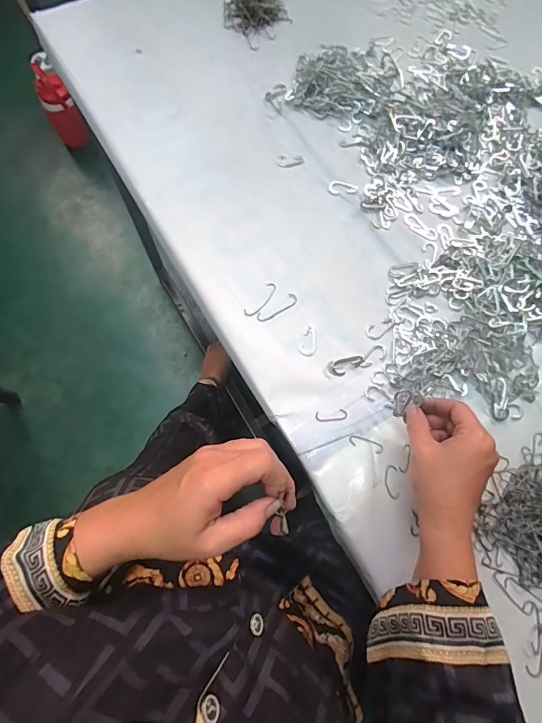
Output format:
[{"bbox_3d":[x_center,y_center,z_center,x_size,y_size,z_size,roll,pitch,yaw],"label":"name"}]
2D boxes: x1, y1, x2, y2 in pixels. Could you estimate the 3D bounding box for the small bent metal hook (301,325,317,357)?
[{"bbox_3d":[0.044,-0.024,0.442,0.017,0.004,0.038,9,72,0],"label":"small bent metal hook"}]

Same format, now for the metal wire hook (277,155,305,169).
[{"bbox_3d":[0.027,-0.270,0.523,0.036,0.004,0.023,-3,73,-3],"label":"metal wire hook"}]

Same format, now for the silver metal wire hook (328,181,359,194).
[{"bbox_3d":[0.094,-0.226,0.505,0.036,0.004,0.021,9,72,0],"label":"silver metal wire hook"}]

